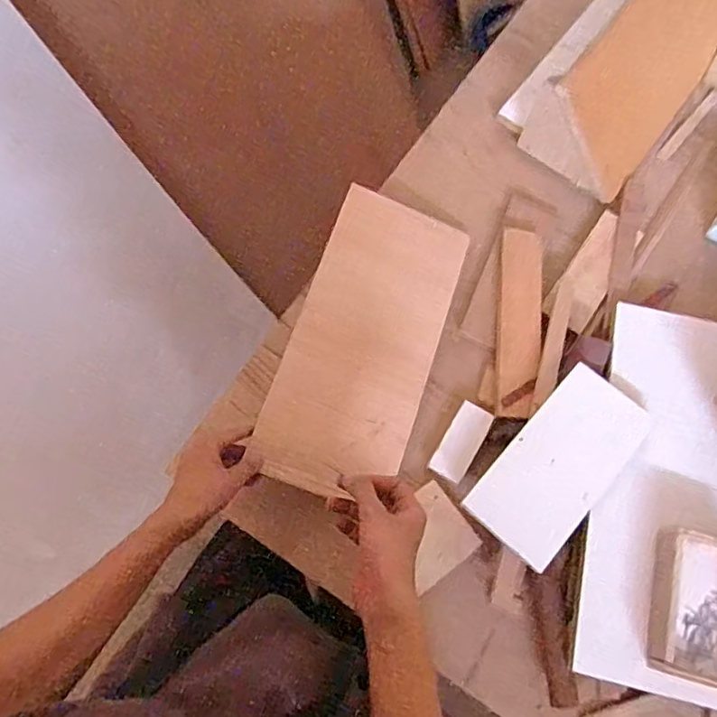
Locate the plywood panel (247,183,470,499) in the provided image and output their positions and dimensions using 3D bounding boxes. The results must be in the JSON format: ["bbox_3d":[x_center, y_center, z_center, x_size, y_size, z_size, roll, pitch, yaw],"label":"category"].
[{"bbox_3d":[0.010,-0.023,0.720,0.173,0.017,0.379,21,75,-5],"label":"plywood panel"}]

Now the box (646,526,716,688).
[{"bbox_3d":[0.354,0.259,0.604,0.087,0.036,0.147,15,72,4],"label":"box"}]

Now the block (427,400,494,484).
[{"bbox_3d":[0.128,0.103,0.716,0.042,0.009,0.096,30,74,9],"label":"block"}]

